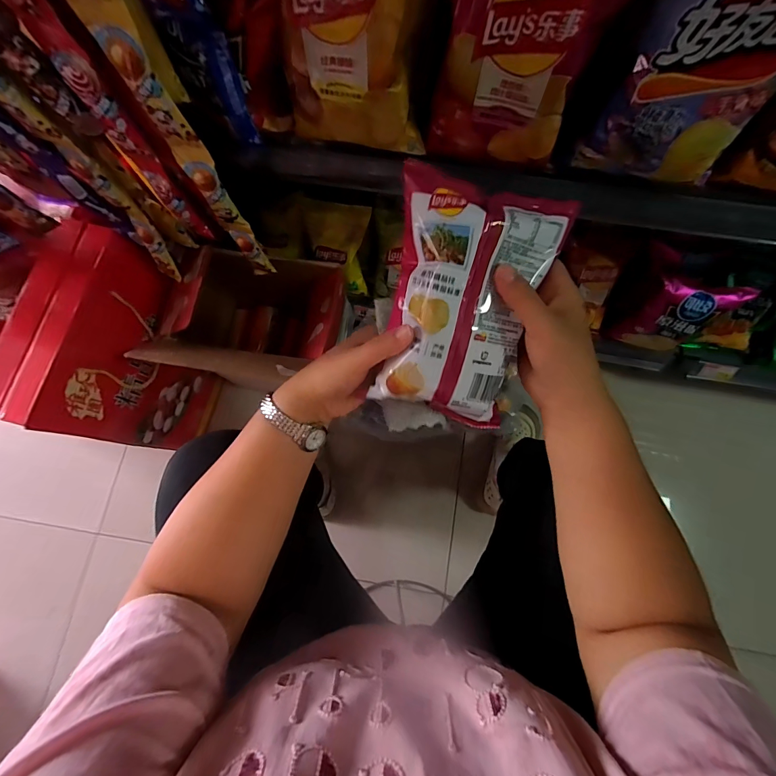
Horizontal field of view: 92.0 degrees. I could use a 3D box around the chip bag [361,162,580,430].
[{"bbox_3d":[0.062,-0.059,0.298,0.121,0.035,0.186,9,105,-9],"label":"chip bag"}]

